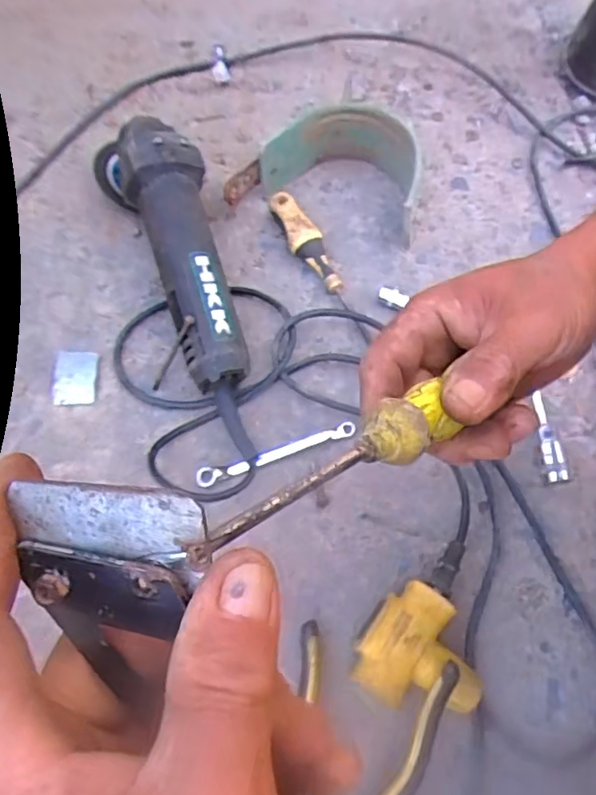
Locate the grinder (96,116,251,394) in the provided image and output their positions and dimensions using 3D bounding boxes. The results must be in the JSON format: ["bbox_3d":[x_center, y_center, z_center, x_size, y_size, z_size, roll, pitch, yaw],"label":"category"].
[{"bbox_3d":[-0.109,-0.137,0.536,0.082,0.091,0.274,-20,69,-10],"label":"grinder"}]

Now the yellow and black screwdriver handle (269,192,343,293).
[{"bbox_3d":[0.007,-0.149,0.581,0.029,0.035,0.113,-24,70,-12],"label":"yellow and black screwdriver handle"}]

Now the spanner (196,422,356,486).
[{"bbox_3d":[-0.018,0.048,0.506,0.137,0.017,0.016,-18,68,-10],"label":"spanner"}]

